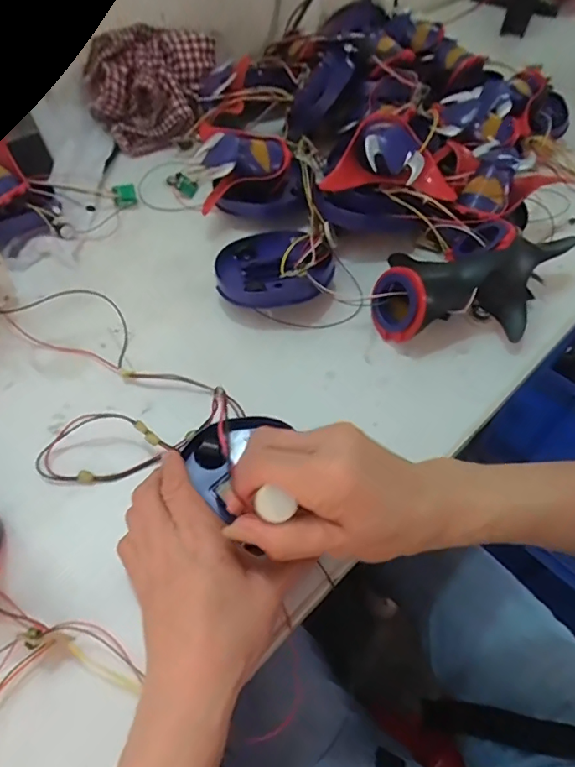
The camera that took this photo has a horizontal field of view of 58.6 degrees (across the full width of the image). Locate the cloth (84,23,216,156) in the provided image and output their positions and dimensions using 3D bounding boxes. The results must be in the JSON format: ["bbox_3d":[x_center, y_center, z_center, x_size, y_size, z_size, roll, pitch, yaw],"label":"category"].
[{"bbox_3d":[-0.165,-0.365,0.623,0.119,0.092,0.158,12,55,6],"label":"cloth"}]

